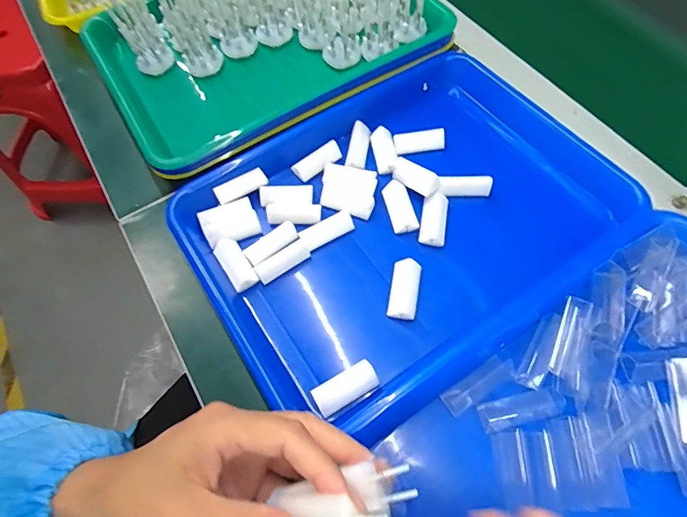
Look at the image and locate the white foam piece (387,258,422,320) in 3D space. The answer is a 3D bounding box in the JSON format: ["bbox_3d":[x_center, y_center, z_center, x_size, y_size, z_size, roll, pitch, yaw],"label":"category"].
[{"bbox_3d":[0.048,0.024,0.337,0.021,0.011,0.047,10,64,7],"label":"white foam piece"}]

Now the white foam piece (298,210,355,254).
[{"bbox_3d":[-0.013,-0.024,0.364,0.046,0.009,0.018,-28,65,-11],"label":"white foam piece"}]

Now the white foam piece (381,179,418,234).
[{"bbox_3d":[0.048,-0.044,0.373,0.021,0.010,0.048,-13,63,-4],"label":"white foam piece"}]

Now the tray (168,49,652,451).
[{"bbox_3d":[0.055,-0.039,0.364,0.343,0.032,0.250,-33,66,-14],"label":"tray"}]

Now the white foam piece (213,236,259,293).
[{"bbox_3d":[-0.089,0.004,0.351,0.021,0.011,0.045,-32,66,-13],"label":"white foam piece"}]

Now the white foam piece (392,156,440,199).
[{"bbox_3d":[0.061,-0.072,0.376,0.017,0.018,0.048,-37,52,-15],"label":"white foam piece"}]

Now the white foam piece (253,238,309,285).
[{"bbox_3d":[-0.050,0.003,0.353,0.046,0.009,0.016,-35,67,-14],"label":"white foam piece"}]

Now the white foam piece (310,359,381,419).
[{"bbox_3d":[0.002,0.092,0.305,0.047,0.010,0.022,-29,65,-12],"label":"white foam piece"}]

